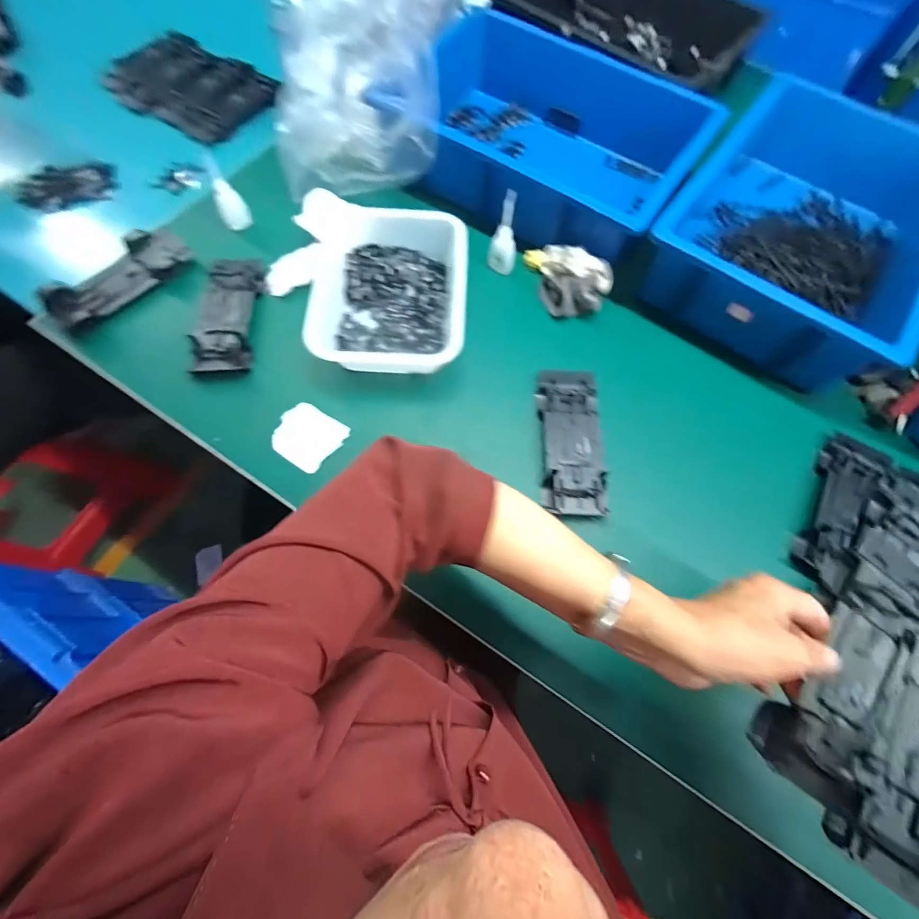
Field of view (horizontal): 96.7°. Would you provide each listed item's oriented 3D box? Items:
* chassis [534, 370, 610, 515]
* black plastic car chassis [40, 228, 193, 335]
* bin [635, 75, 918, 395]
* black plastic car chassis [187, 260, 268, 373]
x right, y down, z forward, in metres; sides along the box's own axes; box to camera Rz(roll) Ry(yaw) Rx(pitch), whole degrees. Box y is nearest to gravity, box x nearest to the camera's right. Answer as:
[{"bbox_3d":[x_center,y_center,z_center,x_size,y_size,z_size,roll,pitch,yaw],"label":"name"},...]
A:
[{"bbox_3d":[0.137,-0.026,0.503,0.074,0.028,0.194,2,68,-2],"label":"chassis"},{"bbox_3d":[-0.468,-0.252,0.565,0.083,0.032,0.189,37,71,12],"label":"black plastic car chassis"},{"bbox_3d":[0.495,-0.342,0.589,0.320,0.118,0.474,36,71,11],"label":"bin"},{"bbox_3d":[-0.309,-0.193,0.547,0.067,0.032,0.168,0,68,-3],"label":"black plastic car chassis"}]

